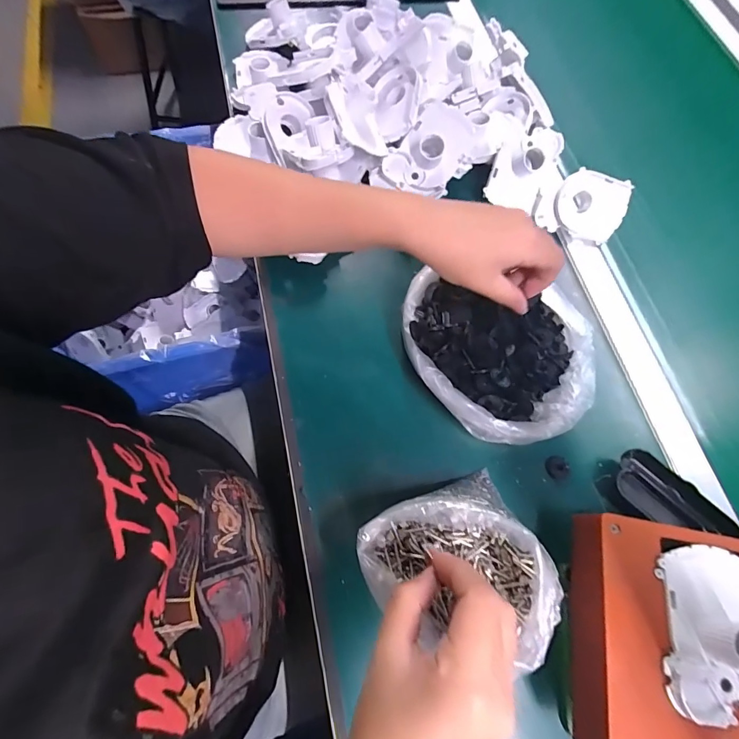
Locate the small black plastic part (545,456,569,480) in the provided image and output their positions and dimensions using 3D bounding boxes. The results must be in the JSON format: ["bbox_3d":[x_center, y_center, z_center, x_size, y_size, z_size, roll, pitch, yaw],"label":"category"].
[{"bbox_3d":[0.172,0.090,0.369,0.016,0.010,0.022,-9,69,-7],"label":"small black plastic part"}]

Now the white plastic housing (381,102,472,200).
[{"bbox_3d":[0.065,-0.233,0.432,0.069,0.032,0.091,34,70,8],"label":"white plastic housing"}]

